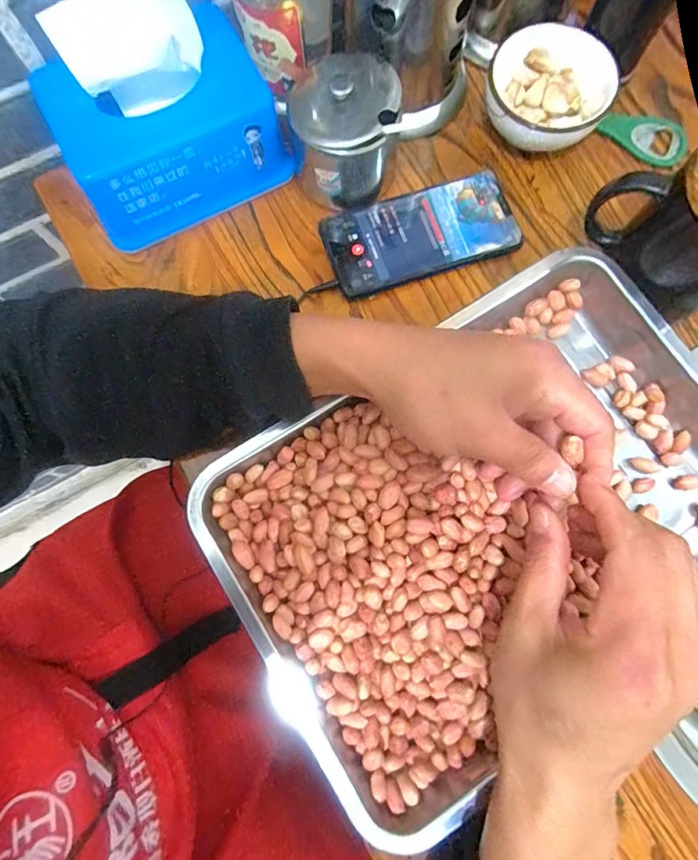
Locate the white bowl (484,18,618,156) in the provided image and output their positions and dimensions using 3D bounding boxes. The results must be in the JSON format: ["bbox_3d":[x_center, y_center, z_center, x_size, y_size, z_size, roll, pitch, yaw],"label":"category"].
[{"bbox_3d":[0.162,-0.278,0.371,0.095,0.051,0.099,0,79,1],"label":"white bowl"}]

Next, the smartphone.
[{"bbox_3d":[0.058,-0.158,0.362,0.152,0.016,0.074,-20,80,-3],"label":"smartphone"}]

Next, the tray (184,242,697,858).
[{"bbox_3d":[0.102,0.053,0.305,0.367,0.047,0.254,-31,81,-5],"label":"tray"}]

